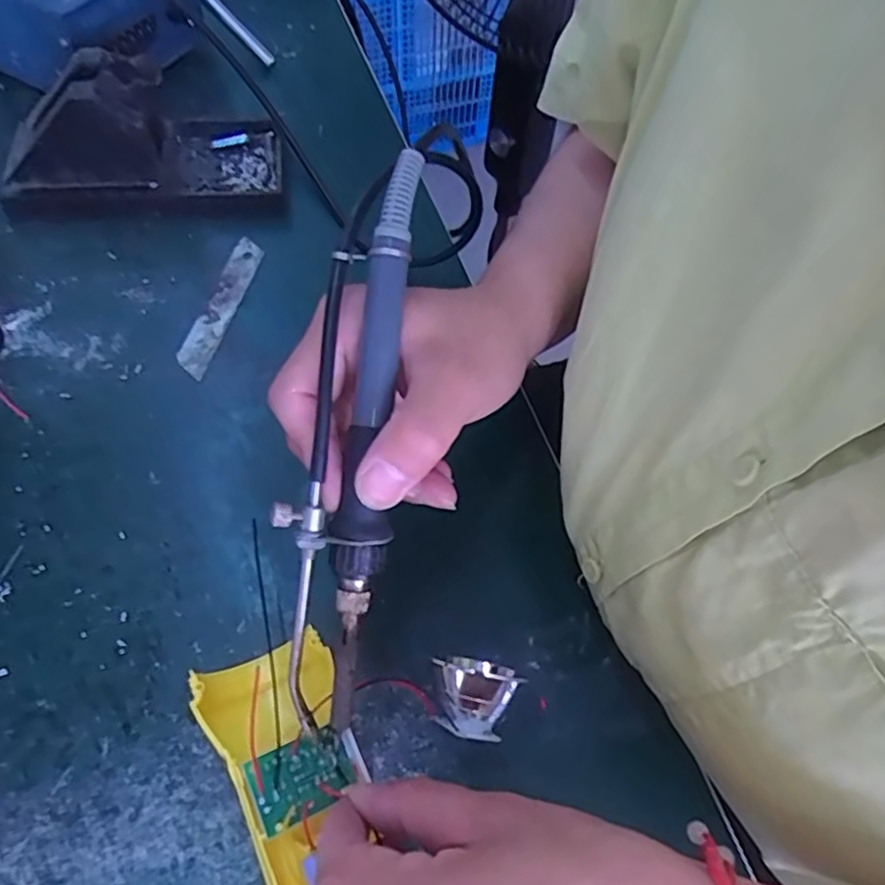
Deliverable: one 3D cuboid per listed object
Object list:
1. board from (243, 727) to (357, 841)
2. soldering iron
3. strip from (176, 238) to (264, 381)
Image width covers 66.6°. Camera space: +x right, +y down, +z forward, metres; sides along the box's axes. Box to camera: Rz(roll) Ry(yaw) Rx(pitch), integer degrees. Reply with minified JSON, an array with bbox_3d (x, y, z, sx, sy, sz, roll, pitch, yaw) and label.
[{"bbox_3d":[-0.050,0.118,0.238,0.034,0.004,0.025,-18,66,-29],"label":"board"},{"bbox_3d":[-0.032,0.000,0.231,0.035,0.016,0.195,9,90,2],"label":"soldering iron"},{"bbox_3d":[-0.123,-0.077,0.377,0.017,0.004,0.098,18,61,-4],"label":"strip"}]

